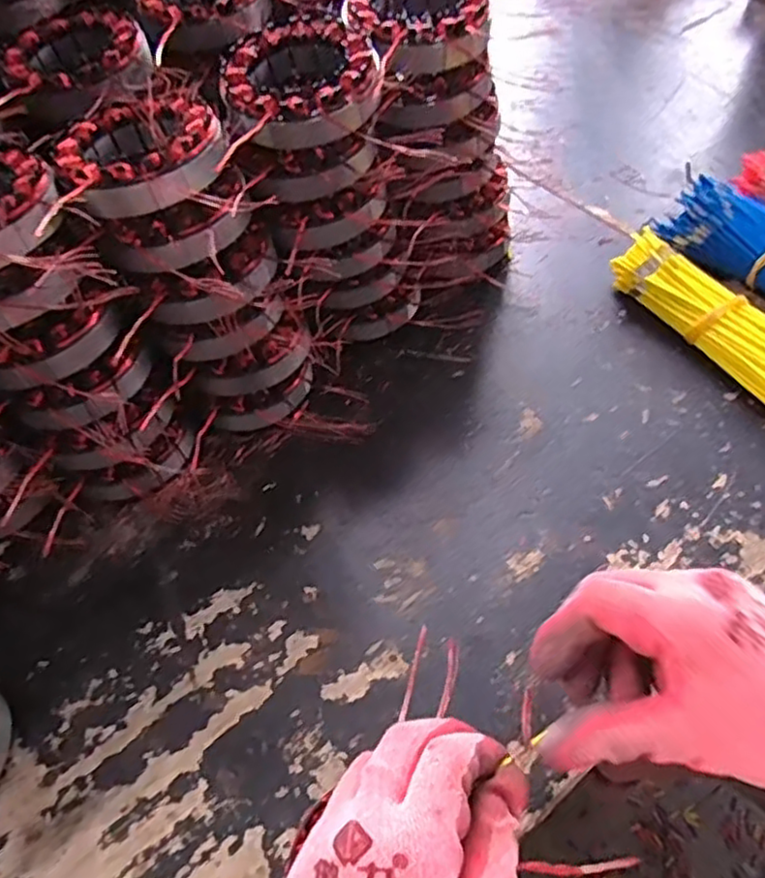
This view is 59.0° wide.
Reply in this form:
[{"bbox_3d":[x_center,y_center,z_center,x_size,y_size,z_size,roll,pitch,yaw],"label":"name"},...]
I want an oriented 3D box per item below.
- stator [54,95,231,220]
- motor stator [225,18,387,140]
[{"bbox_3d":[-0.126,-0.154,0.358,0.085,0.026,0.087,-2,54,3],"label":"stator"},{"bbox_3d":[-0.044,-0.204,0.384,0.088,0.030,0.088,1,55,4],"label":"motor stator"}]

